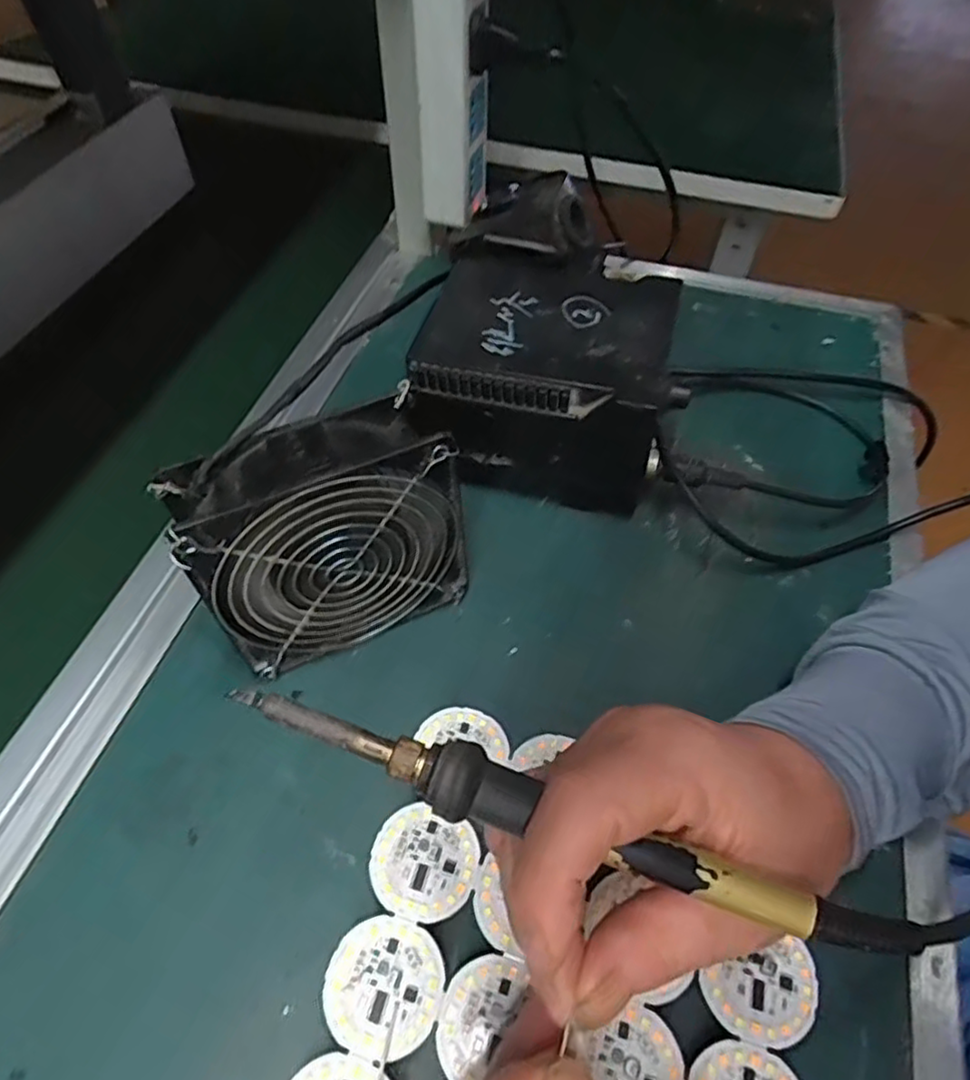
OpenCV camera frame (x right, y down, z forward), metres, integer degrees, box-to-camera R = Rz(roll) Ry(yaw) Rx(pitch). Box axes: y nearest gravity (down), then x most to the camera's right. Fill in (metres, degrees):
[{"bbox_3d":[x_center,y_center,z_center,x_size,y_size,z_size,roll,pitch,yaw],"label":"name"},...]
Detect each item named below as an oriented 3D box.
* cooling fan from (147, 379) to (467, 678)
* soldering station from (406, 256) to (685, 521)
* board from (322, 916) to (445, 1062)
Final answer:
[{"bbox_3d":[-0.071,0.001,0.312,0.115,0.123,0.045,-22,58,-15],"label":"cooling fan"},{"bbox_3d":[0.040,-0.097,0.396,0.140,0.091,0.128,16,56,11],"label":"soldering station"},{"bbox_3d":[-0.038,0.167,0.247,0.043,0.004,0.042,0,55,0],"label":"board"}]

